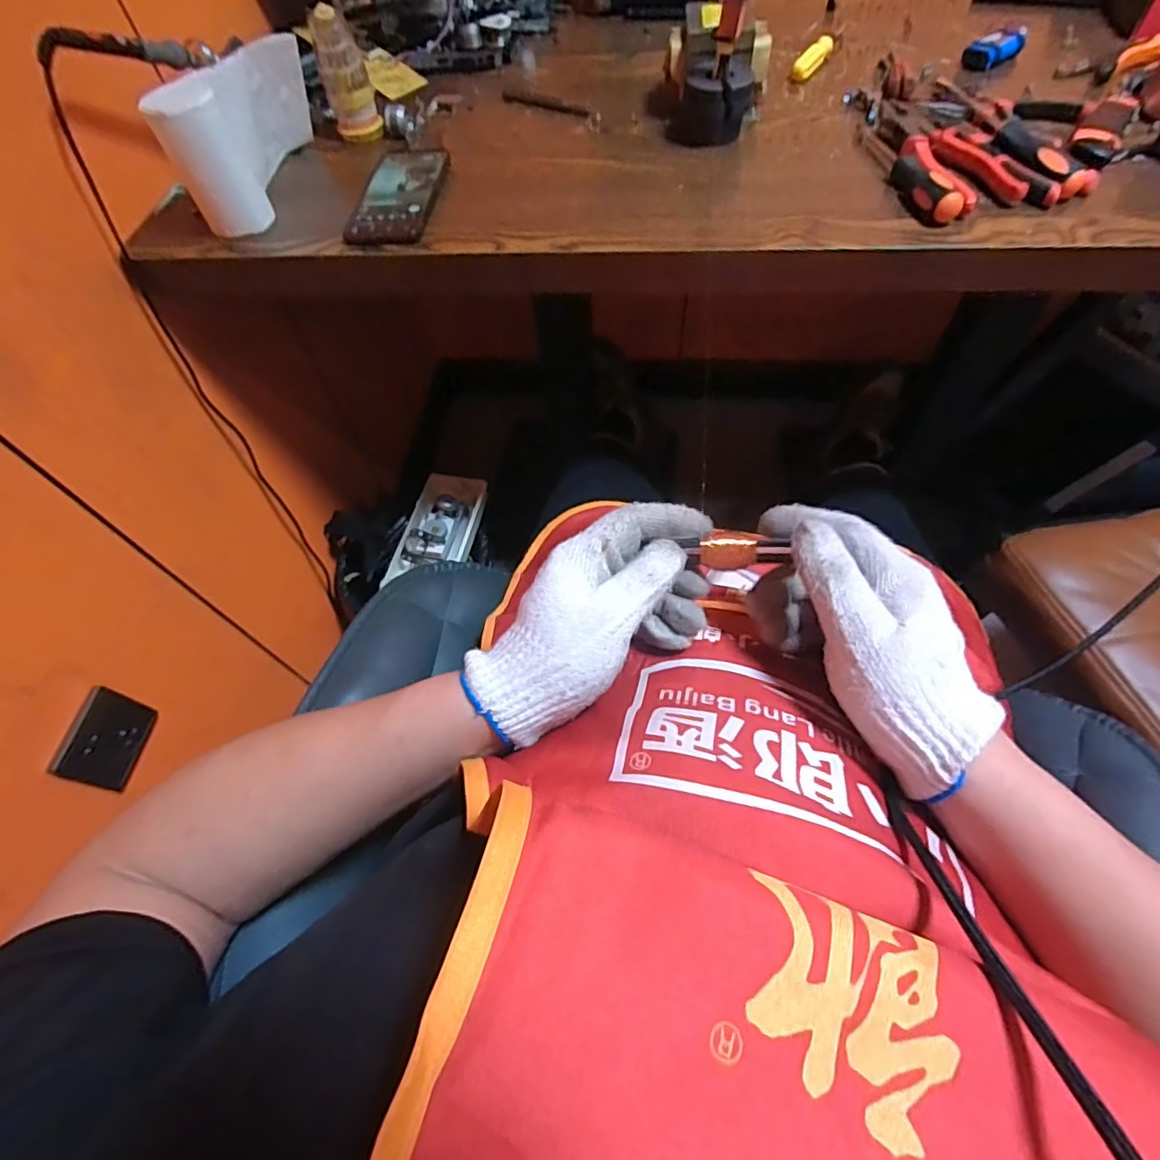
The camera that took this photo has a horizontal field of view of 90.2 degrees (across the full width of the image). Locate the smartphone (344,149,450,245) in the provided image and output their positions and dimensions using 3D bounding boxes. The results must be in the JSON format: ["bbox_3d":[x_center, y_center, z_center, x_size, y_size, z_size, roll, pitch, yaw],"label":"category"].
[{"bbox_3d":[-0.175,-0.385,0.568,0.074,0.010,0.171,5,59,6],"label":"smartphone"}]

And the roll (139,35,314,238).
[{"bbox_3d":[-0.307,-0.417,0.539,0.045,0.099,0.189,8,59,9],"label":"roll"}]

